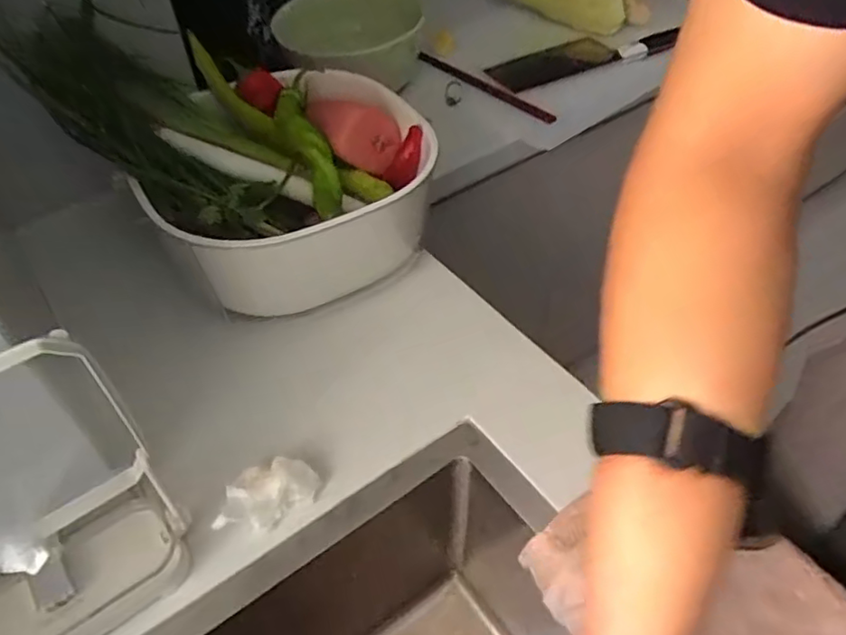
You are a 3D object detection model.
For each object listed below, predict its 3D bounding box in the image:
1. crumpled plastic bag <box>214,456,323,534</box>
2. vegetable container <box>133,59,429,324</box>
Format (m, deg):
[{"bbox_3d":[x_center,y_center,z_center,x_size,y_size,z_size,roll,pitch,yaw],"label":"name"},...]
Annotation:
[{"bbox_3d":[-0.106,0.119,0.412,0.067,0.026,0.038,-32,55,-25],"label":"crumpled plastic bag"},{"bbox_3d":[-0.109,-0.117,0.538,0.234,0.109,0.198,-30,54,-24],"label":"vegetable container"}]

